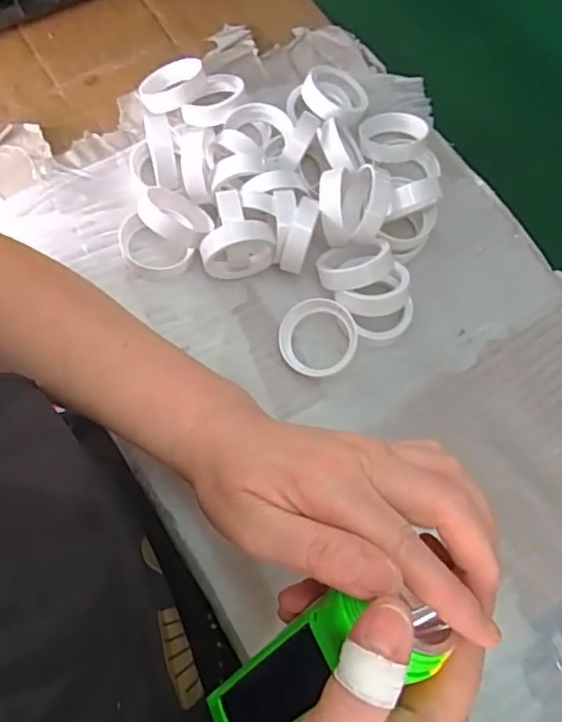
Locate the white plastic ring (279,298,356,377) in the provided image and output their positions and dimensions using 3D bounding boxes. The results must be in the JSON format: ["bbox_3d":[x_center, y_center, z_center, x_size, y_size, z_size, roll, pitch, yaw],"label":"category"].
[{"bbox_3d":[0.026,-0.016,0.411,0.054,0.009,0.054,1,94,12],"label":"white plastic ring"}]

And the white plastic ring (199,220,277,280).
[{"bbox_3d":[-0.030,-0.078,0.417,0.052,0.046,0.019,-11,71,-9],"label":"white plastic ring"}]

